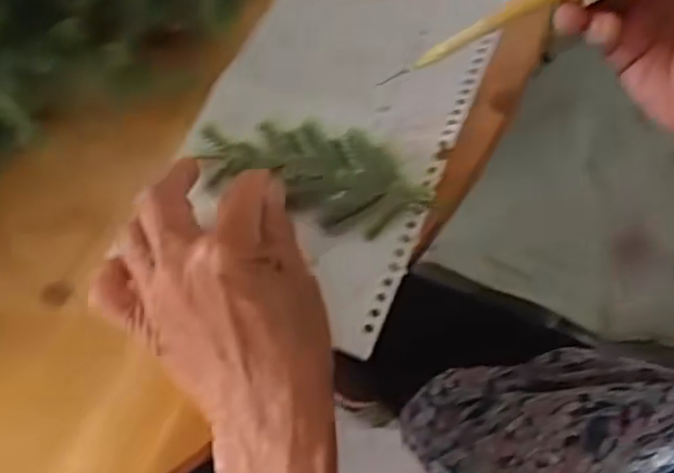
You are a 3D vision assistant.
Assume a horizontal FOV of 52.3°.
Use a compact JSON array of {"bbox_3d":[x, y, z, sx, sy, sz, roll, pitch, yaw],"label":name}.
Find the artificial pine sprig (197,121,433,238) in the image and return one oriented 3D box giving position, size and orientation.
[{"bbox_3d":[-0.012,-0.034,0.350,0.117,0.017,0.052,19,60,10],"label":"artificial pine sprig"}]

